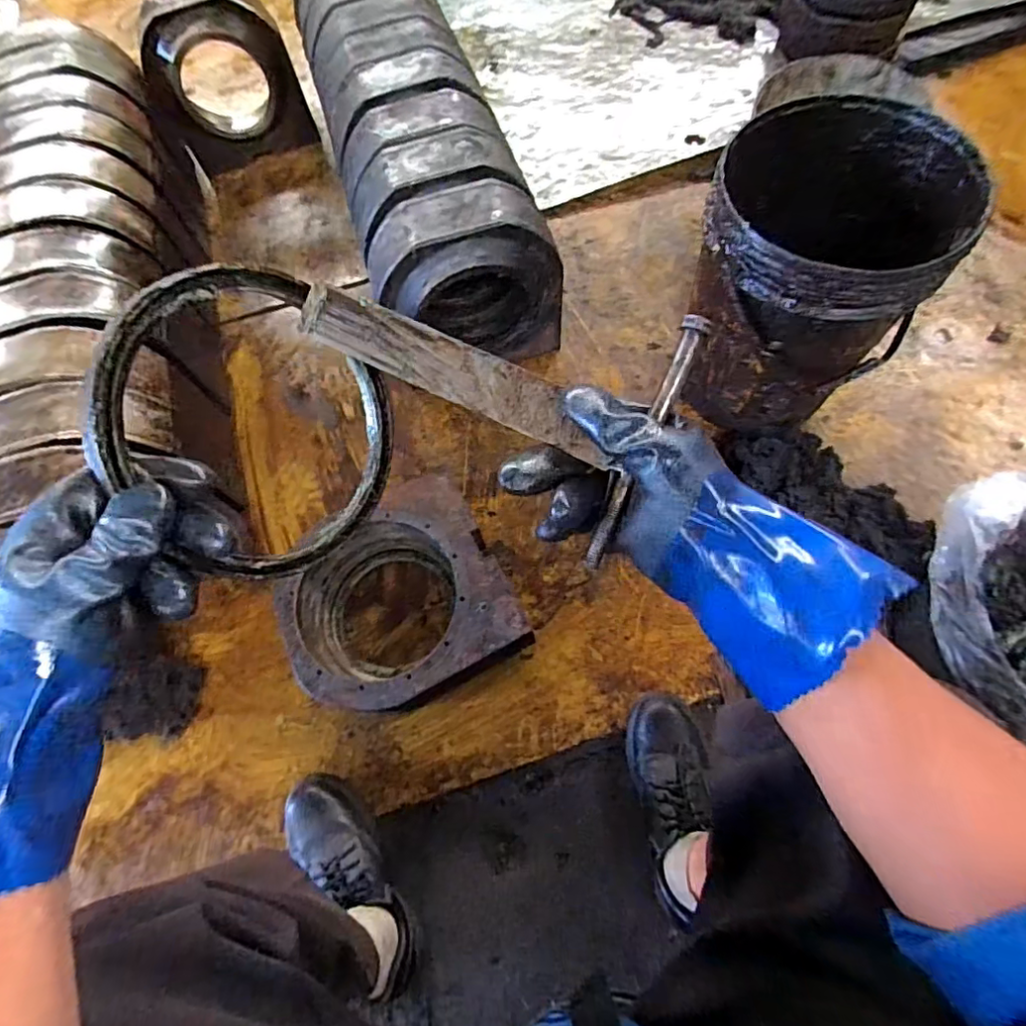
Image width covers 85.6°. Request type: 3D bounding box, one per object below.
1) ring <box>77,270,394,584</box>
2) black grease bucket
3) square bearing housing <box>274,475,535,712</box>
[{"bbox_3d":[-0.159,-0.056,0.369,0.009,0.200,0.186,7,46,37],"label":"ring"},{"bbox_3d":[0.413,-0.342,0.823,0.299,0.367,0.279,0,67,1],"label":"black grease bucket"},{"bbox_3d":[-0.170,0.136,0.840,0.306,0.131,0.291,-28,67,-7],"label":"square bearing housing"}]

